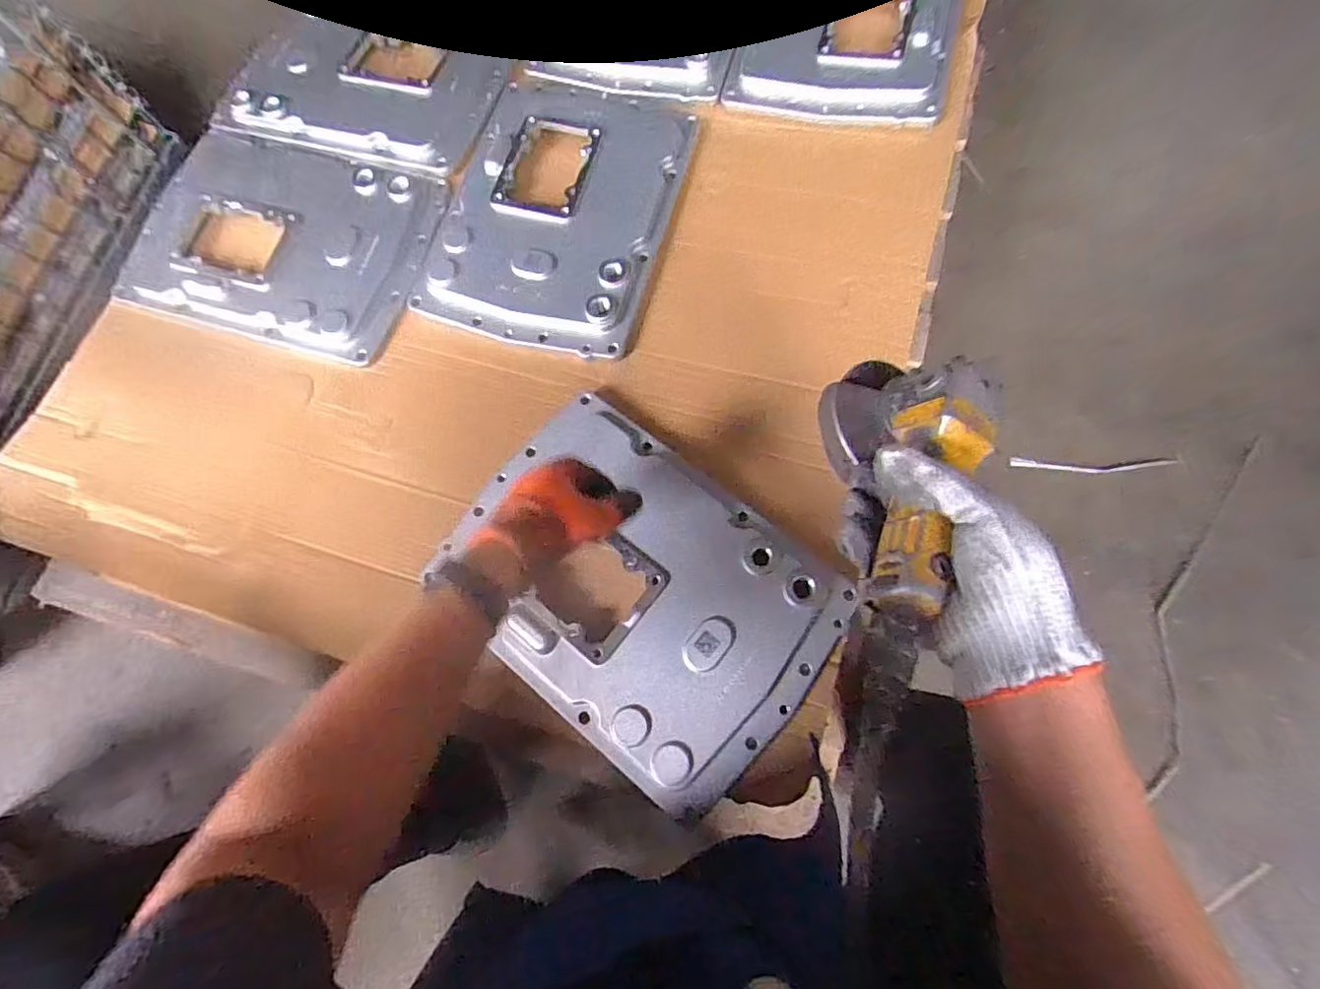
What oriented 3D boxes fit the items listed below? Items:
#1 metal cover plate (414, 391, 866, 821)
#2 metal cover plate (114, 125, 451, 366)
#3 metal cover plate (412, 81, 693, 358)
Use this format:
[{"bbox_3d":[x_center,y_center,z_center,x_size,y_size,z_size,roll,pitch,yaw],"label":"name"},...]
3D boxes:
[{"bbox_3d":[-0.028,0.093,0.589,0.390,0.034,0.280,36,77,13],"label":"metal cover plate"},{"bbox_3d":[-0.487,-0.331,0.755,0.375,0.033,0.272,14,73,9],"label":"metal cover plate"},{"bbox_3d":[-0.131,-0.367,0.748,0.282,0.043,0.375,13,73,9],"label":"metal cover plate"}]

